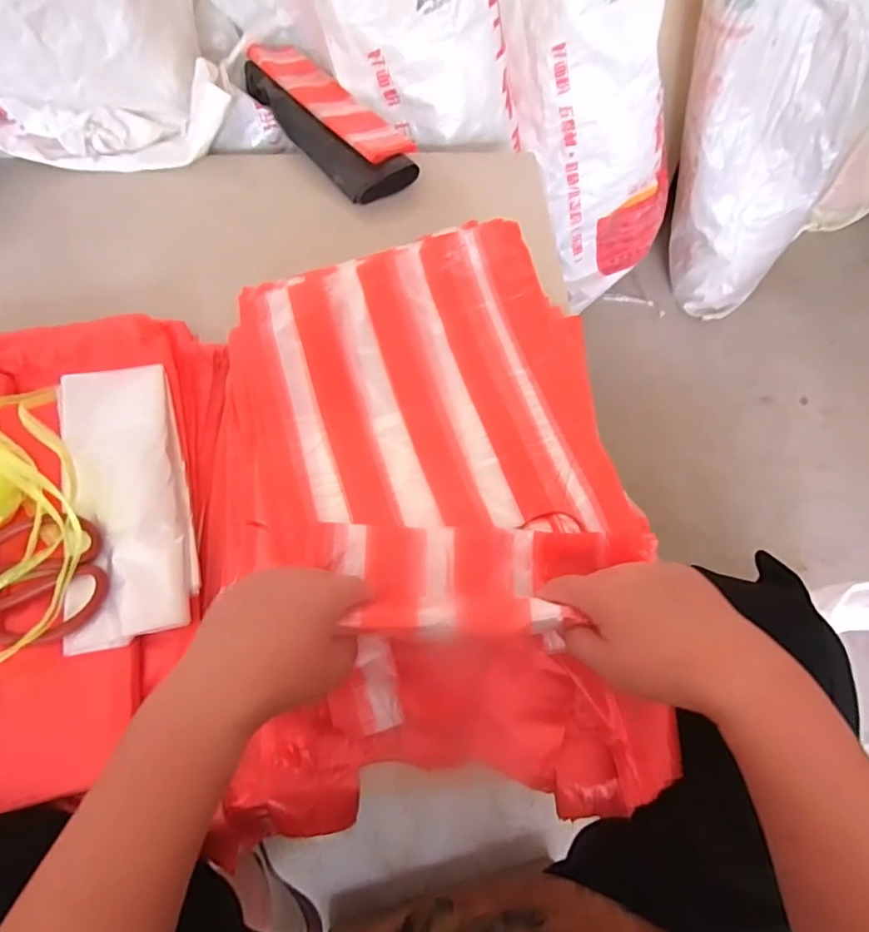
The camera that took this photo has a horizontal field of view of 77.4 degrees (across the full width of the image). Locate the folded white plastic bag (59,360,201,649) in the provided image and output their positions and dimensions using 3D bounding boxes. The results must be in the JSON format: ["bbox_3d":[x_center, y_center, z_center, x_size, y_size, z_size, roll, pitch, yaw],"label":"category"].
[{"bbox_3d":[-0.278,0.026,0.494,0.100,0.018,0.255,-8,70,-18],"label":"folded white plastic bag"}]

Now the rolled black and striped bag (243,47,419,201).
[{"bbox_3d":[-0.154,-0.486,0.762,0.117,0.061,0.303,-39,69,-18],"label":"rolled black and striped bag"}]

